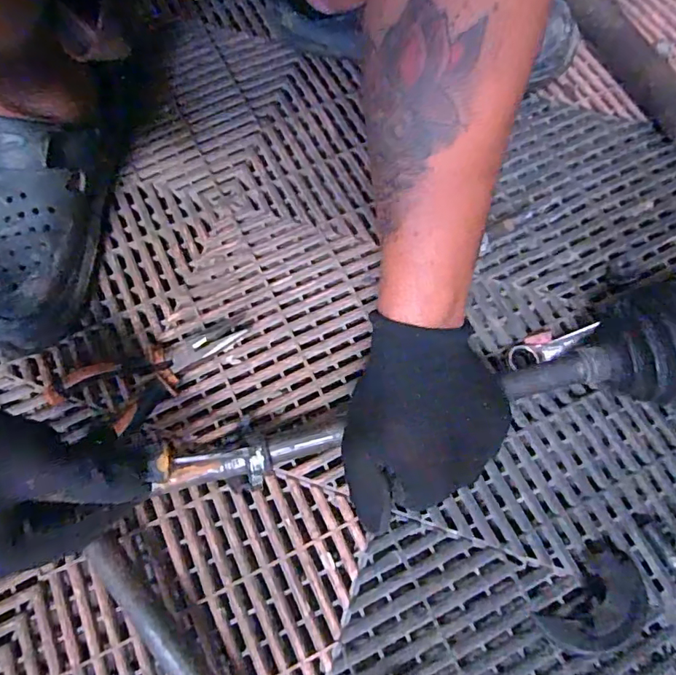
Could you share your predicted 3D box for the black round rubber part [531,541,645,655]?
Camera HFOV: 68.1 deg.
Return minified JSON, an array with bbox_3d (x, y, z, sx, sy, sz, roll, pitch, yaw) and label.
[{"bbox_3d":[0.167,0.172,0.321,0.073,0.005,0.050,-36,73,-12],"label":"black round rubber part"}]

